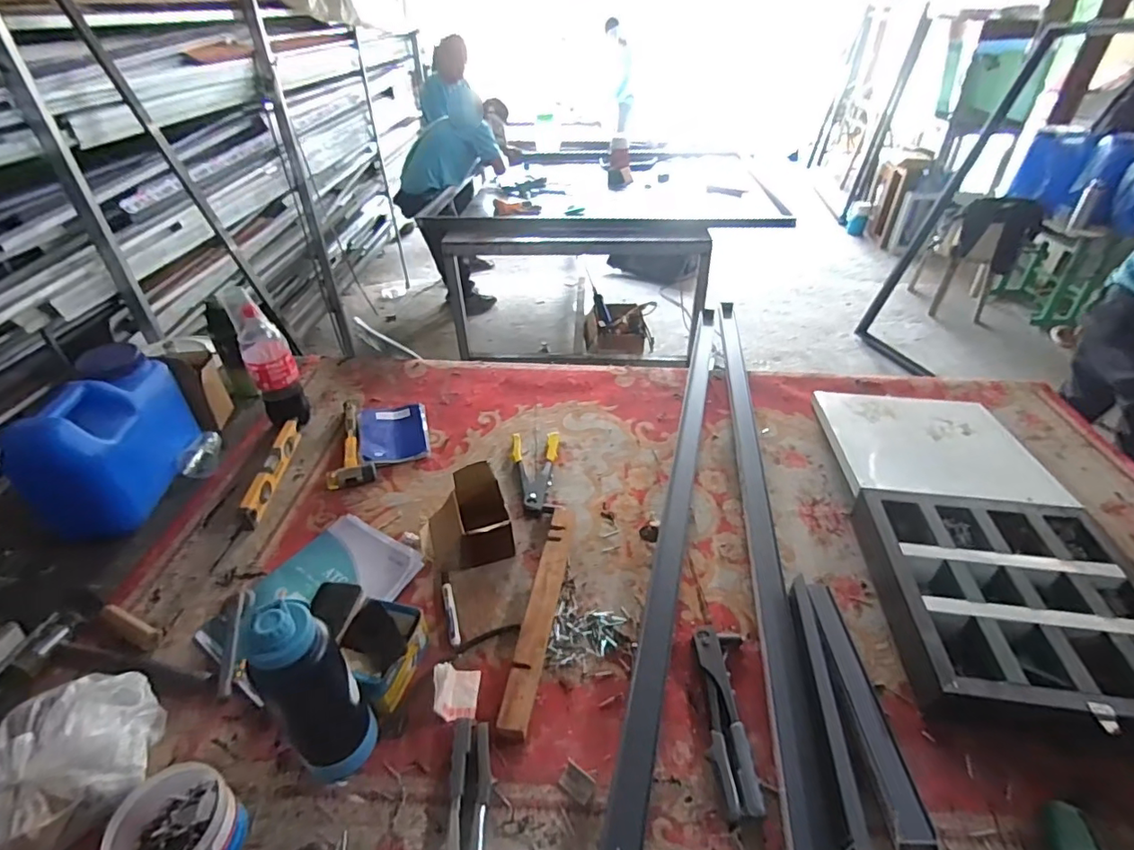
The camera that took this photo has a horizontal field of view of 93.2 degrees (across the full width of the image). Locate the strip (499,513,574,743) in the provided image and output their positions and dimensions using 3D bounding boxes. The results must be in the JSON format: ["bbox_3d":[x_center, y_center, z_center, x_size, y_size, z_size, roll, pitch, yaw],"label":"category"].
[{"bbox_3d":[-0.039,0.296,0.888,0.044,0.027,0.412,5,39,8],"label":"strip"}]

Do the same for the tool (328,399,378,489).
[{"bbox_3d":[-0.485,0.026,1.234,0.095,0.026,0.310,-9,39,-10],"label":"tool"}]

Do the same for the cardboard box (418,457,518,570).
[{"bbox_3d":[-0.186,0.175,0.969,0.157,0.122,0.144,-12,40,-13],"label":"cardboard box"}]

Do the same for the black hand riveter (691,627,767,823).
[{"bbox_3d":[0.224,0.402,0.752,0.068,0.020,0.244,3,39,6],"label":"black hand riveter"}]

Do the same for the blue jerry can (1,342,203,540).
[{"bbox_3d":[-0.893,0.034,1.064,0.138,0.262,0.325,-3,39,-2],"label":"blue jerry can"}]

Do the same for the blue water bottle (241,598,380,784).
[{"bbox_3d":[-0.303,0.322,0.642,0.099,0.293,0.084,-31,48,-32],"label":"blue water bottle"}]

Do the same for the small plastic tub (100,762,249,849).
[{"bbox_3d":[-0.451,0.475,0.625,0.134,0.081,0.119,19,43,23],"label":"small plastic tub"}]

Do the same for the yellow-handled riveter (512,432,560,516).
[{"bbox_3d":[-0.067,0.101,1.149,0.102,0.024,0.236,-2,39,-1],"label":"yellow-handled riveter"}]

